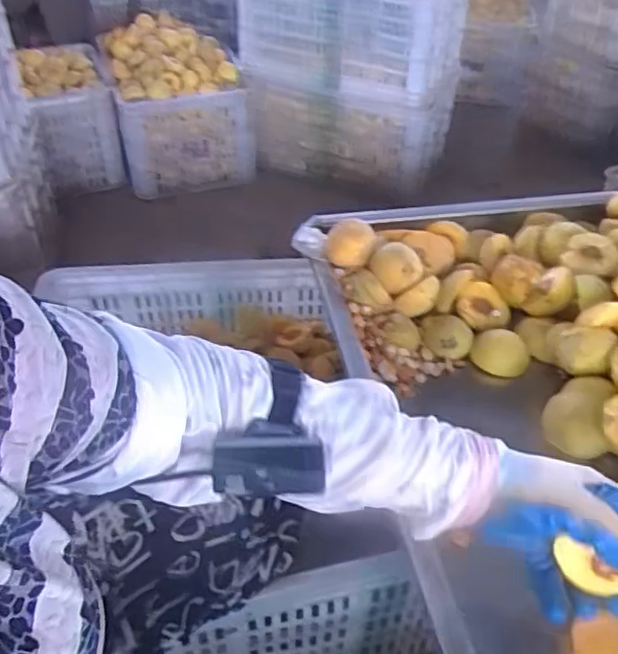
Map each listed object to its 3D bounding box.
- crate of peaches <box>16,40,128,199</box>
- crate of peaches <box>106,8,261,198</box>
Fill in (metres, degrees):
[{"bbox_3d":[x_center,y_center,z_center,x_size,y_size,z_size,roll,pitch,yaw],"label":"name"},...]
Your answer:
[{"bbox_3d":[-0.656,-0.591,1.766,0.211,0.285,0.347,-14,44,-18],"label":"crate of peaches"},{"bbox_3d":[-0.381,-0.647,1.802,0.323,0.317,0.462,-10,43,-13],"label":"crate of peaches"}]

